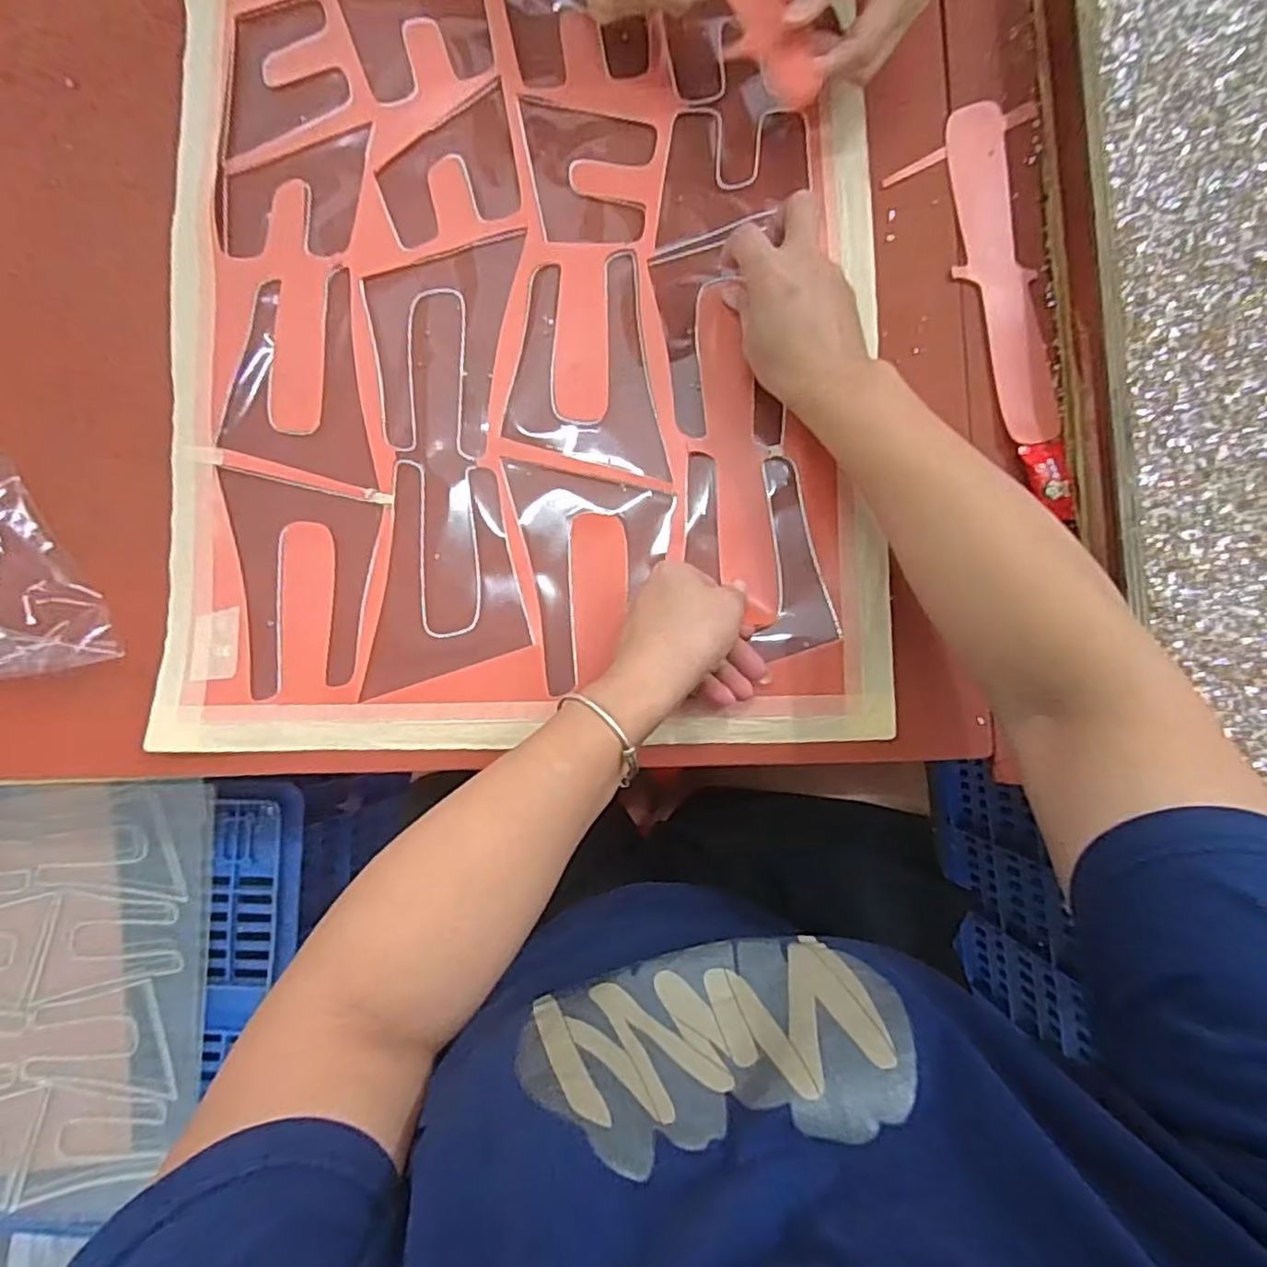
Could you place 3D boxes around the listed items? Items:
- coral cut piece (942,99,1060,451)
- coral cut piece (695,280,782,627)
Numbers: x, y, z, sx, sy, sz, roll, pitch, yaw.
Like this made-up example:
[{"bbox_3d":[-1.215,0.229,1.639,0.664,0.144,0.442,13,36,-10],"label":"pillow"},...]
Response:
[{"bbox_3d":[0.238,-0.236,0.440,0.042,0.006,0.229,-9,84,3],"label":"coral cut piece"},{"bbox_3d":[0.067,-0.117,0.437,0.035,0.005,0.219,-6,85,2],"label":"coral cut piece"}]

